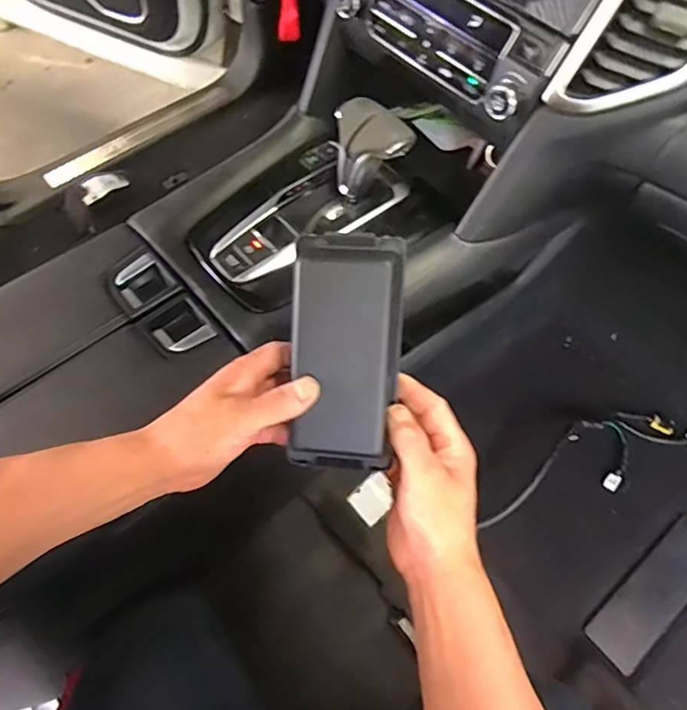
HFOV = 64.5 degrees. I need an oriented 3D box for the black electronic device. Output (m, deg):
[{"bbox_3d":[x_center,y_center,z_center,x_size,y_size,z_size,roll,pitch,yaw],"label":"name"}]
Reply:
[{"bbox_3d":[0.000,-0.001,0.401,0.081,0.037,0.174,3,92,2],"label":"black electronic device"}]

